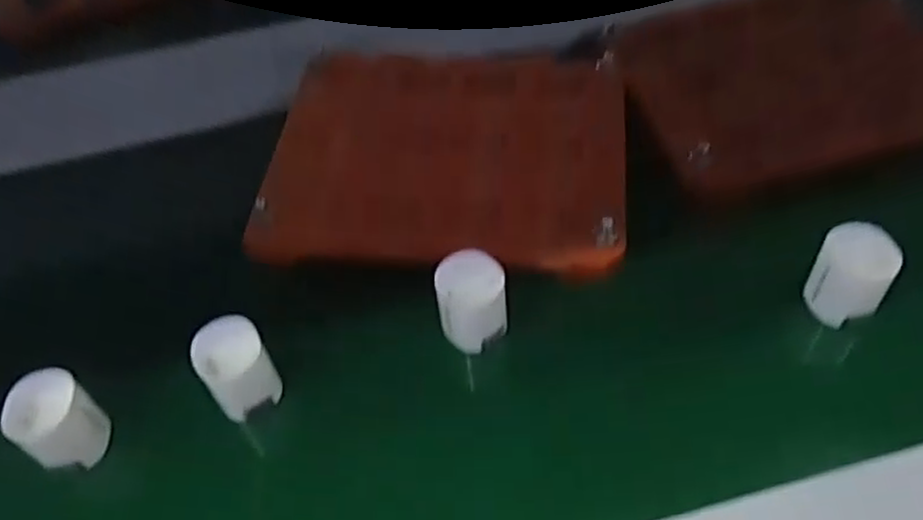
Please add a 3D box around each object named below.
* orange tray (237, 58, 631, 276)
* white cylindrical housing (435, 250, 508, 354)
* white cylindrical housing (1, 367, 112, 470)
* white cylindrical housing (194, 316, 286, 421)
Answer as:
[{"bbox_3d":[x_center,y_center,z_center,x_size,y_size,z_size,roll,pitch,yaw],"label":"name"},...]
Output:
[{"bbox_3d":[-0.007,-0.056,0.404,0.185,0.024,0.143,1,51,5],"label":"orange tray"},{"bbox_3d":[0.005,0.018,0.333,0.031,0.031,0.030,-2,51,3],"label":"white cylindrical housing"},{"bbox_3d":[-0.169,0.068,0.311,0.027,0.037,0.030,32,60,26],"label":"white cylindrical housing"},{"bbox_3d":[-0.097,0.046,0.322,0.028,0.033,0.029,-2,51,3],"label":"white cylindrical housing"}]

